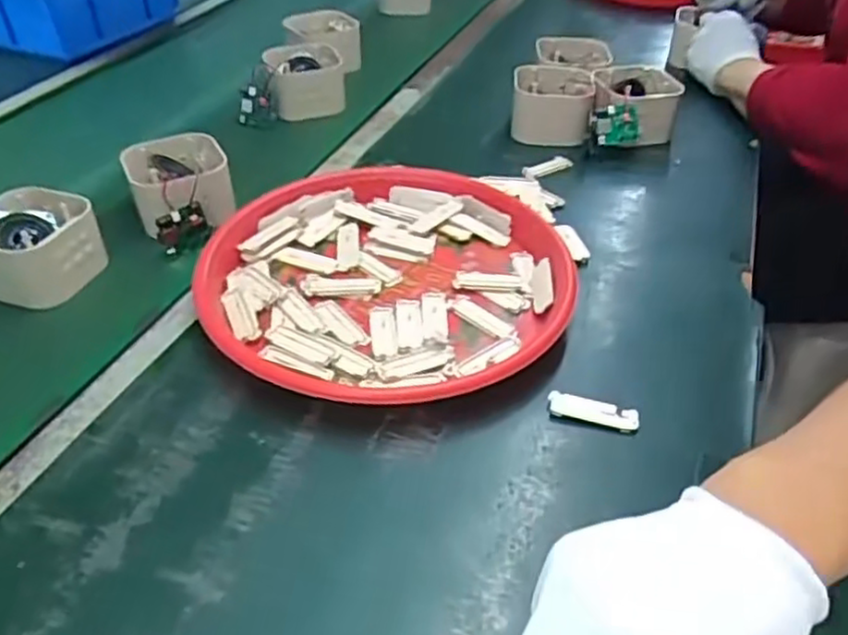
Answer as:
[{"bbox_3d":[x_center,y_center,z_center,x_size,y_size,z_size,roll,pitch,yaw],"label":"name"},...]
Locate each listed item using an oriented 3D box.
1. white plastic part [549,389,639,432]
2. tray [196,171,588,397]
[{"bbox_3d":[0.115,0.064,0.485,0.060,0.004,0.018,14,57,12],"label":"white plastic part"},{"bbox_3d":[-0.025,-0.034,0.588,0.302,0.039,0.302,-1,41,1],"label":"tray"}]

